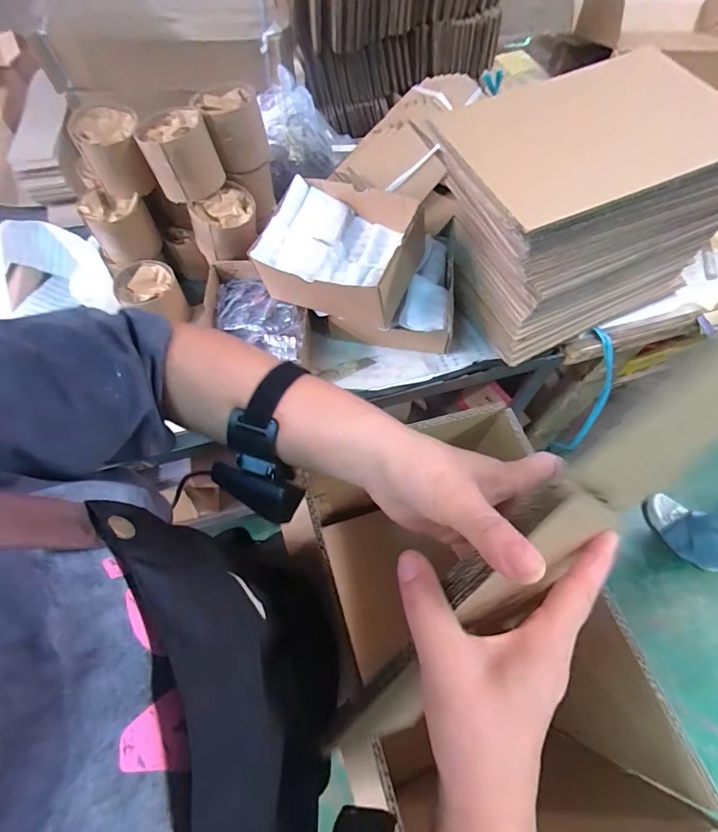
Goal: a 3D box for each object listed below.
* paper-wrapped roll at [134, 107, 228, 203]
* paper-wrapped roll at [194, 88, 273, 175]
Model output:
[{"bbox_3d":[-0.253,-0.372,0.616,0.094,0.080,0.087,0,65,0],"label":"paper-wrapped roll"},{"bbox_3d":[-0.189,-0.433,0.651,0.087,0.074,0.092,-18,66,-8],"label":"paper-wrapped roll"}]

